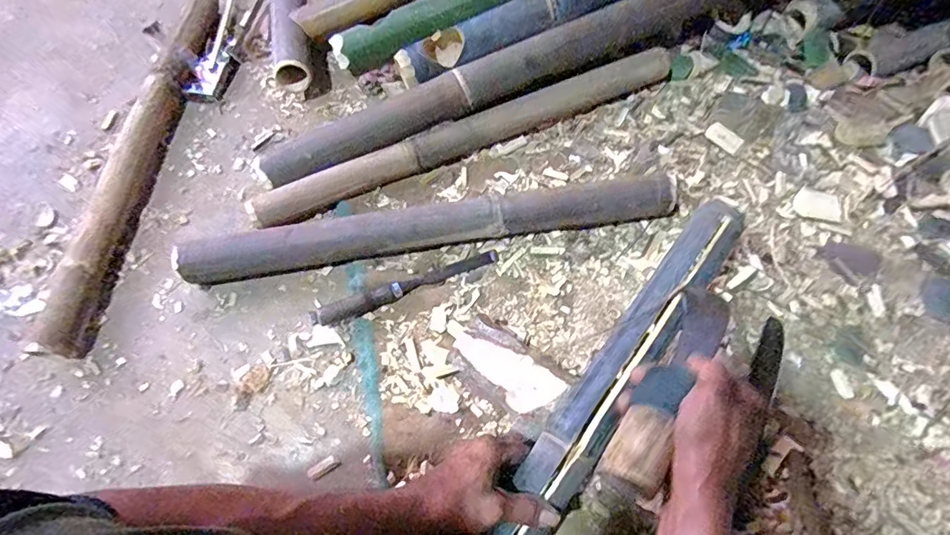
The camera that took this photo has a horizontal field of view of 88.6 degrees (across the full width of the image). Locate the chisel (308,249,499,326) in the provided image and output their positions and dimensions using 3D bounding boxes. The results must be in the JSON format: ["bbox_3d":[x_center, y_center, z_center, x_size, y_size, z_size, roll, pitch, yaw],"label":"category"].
[{"bbox_3d":[-0.091,0.027,0.648,0.258,0.021,0.025,-21,67,-7],"label":"chisel"}]

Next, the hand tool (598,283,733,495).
[{"bbox_3d":[0.178,0.090,0.426,0.042,0.033,0.234,34,51,16],"label":"hand tool"}]

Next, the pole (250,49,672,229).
[{"bbox_3d":[-0.004,-0.199,0.735,0.658,0.044,0.049,-24,67,-8],"label":"pole"}]

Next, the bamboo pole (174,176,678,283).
[{"bbox_3d":[-0.058,-0.050,0.658,0.658,0.068,0.053,-8,66,-2],"label":"bamboo pole"}]

